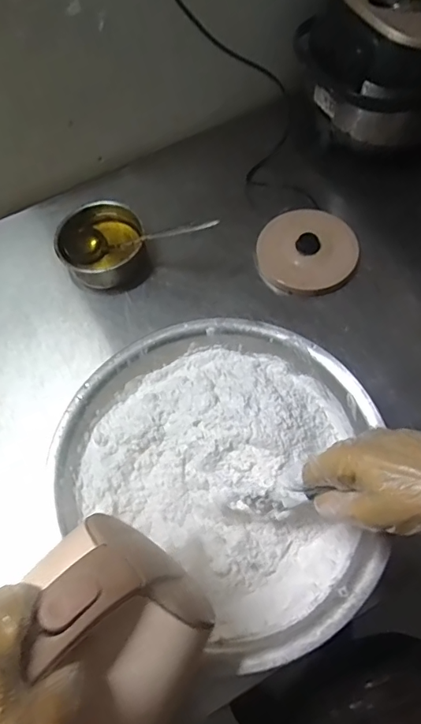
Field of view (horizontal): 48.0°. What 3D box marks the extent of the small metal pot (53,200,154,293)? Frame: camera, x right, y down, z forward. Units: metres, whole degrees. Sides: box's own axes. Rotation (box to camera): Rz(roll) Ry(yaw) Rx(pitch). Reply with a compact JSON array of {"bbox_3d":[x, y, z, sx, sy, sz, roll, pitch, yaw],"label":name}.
[{"bbox_3d":[-0.168,-0.178,0.744,0.130,0.062,0.131,-1,63,3],"label":"small metal pot"}]

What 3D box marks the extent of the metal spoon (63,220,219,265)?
[{"bbox_3d":[-0.111,-0.200,0.747,0.238,0.043,0.055,-7,63,0],"label":"metal spoon"}]

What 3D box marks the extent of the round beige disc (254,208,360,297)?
[{"bbox_3d":[0.150,-0.170,0.738,0.150,0.017,0.143,-16,75,6],"label":"round beige disc"}]

